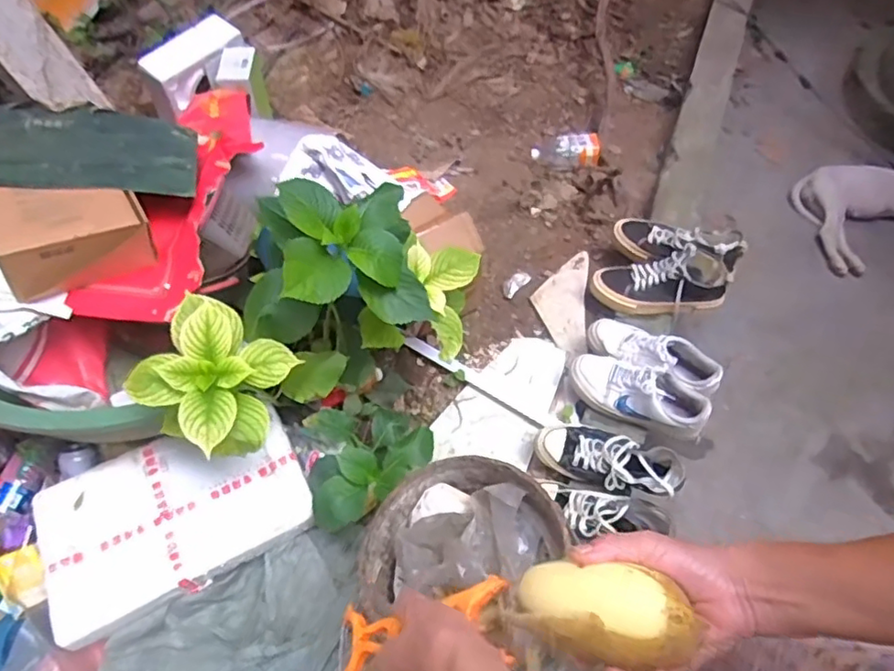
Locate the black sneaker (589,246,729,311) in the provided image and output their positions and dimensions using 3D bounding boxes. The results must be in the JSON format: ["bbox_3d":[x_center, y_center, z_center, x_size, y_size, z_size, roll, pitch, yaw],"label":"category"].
[{"bbox_3d":[0.462,-0.113,1.321,0.275,0.118,0.092,-5,57,14],"label":"black sneaker"}]

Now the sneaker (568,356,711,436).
[{"bbox_3d":[0.373,0.112,1.185,0.269,0.101,0.093,20,60,28],"label":"sneaker"}]

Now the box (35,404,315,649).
[{"bbox_3d":[-0.487,0.322,1.103,0.447,0.056,0.284,-24,61,-14],"label":"box"}]

